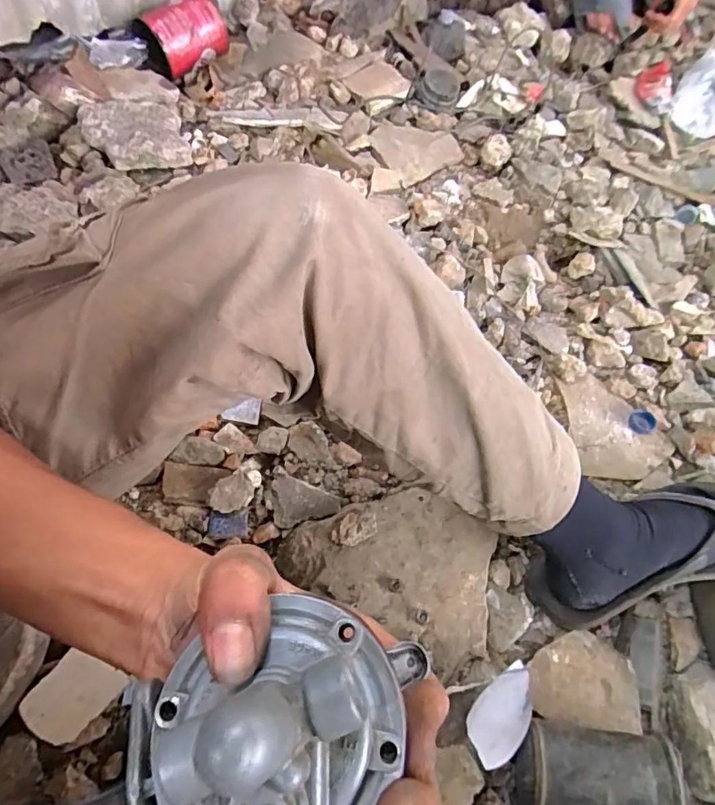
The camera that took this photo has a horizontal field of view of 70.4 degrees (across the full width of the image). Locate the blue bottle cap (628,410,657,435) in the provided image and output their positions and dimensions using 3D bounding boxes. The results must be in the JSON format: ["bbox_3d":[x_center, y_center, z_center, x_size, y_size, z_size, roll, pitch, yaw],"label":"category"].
[{"bbox_3d":[0.368,0.025,0.655,0.034,0.015,0.034,-20,44,20],"label":"blue bottle cap"}]

